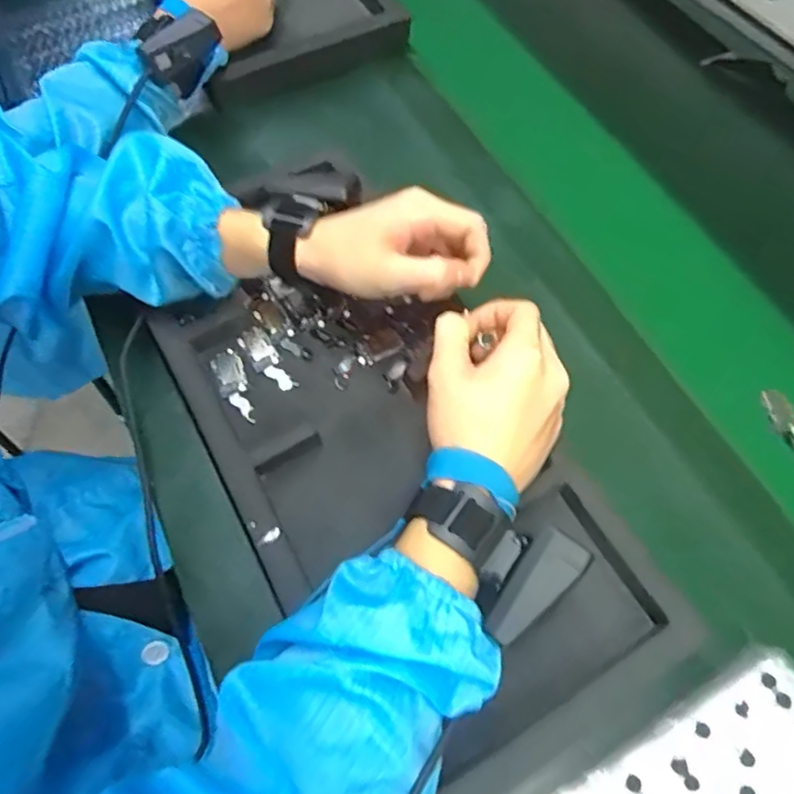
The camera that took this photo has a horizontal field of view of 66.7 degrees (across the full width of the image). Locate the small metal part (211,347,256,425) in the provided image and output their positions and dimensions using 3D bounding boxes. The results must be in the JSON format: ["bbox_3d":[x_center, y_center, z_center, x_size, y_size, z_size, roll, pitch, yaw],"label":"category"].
[{"bbox_3d":[-0.125,-0.008,0.460,0.022,0.005,0.068,-17,64,-13],"label":"small metal part"}]

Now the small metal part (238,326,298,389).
[{"bbox_3d":[-0.103,-0.029,0.471,0.021,0.006,0.065,-29,67,-18],"label":"small metal part"}]

